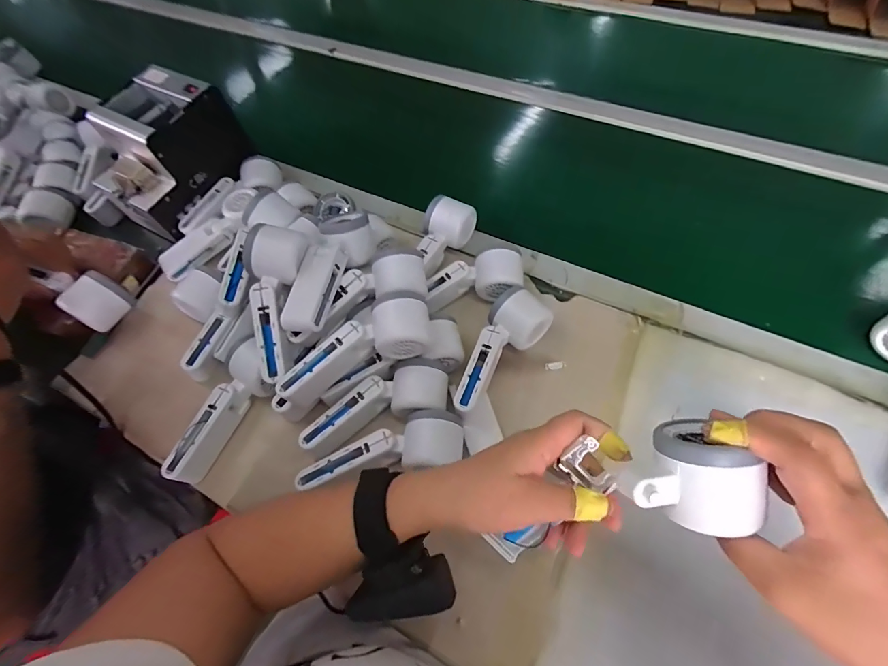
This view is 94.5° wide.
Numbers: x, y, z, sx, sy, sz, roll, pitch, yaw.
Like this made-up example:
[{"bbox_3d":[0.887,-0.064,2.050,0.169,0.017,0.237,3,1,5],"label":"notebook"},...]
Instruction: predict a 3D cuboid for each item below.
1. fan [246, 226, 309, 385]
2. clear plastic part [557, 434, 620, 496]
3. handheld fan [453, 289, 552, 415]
[{"bbox_3d":[-0.177,-0.031,0.430,0.057,0.048,0.161,-1,83,4],"label":"fan"},{"bbox_3d":[0.096,0.091,0.269,0.024,0.021,0.036,-42,66,-18],"label":"clear plastic part"},{"bbox_3d":[0.054,0.021,0.463,0.058,0.051,0.154,37,70,22],"label":"handheld fan"}]

